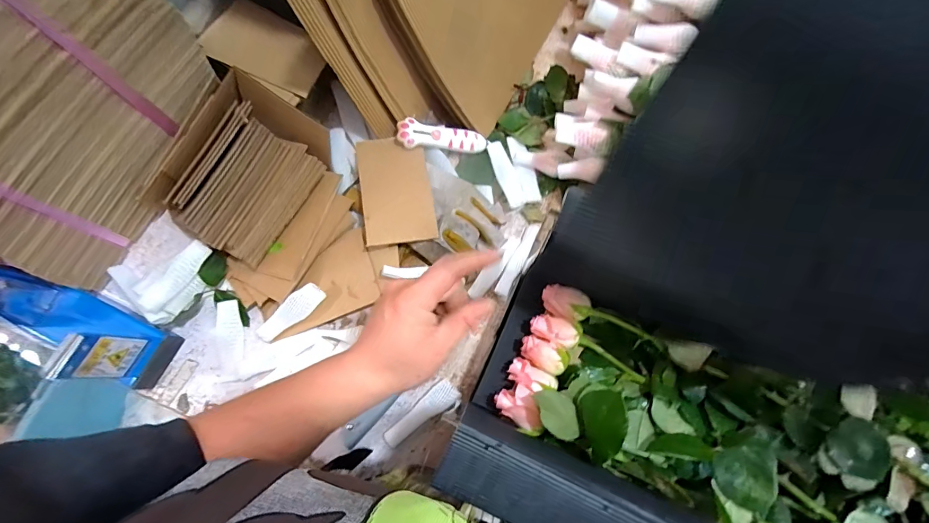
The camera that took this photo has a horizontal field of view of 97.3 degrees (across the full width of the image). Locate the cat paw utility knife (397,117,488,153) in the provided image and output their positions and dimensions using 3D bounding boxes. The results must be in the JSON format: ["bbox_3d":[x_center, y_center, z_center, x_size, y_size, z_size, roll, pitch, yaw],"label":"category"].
[{"bbox_3d":[-0.026,-0.152,0.499,0.109,0.012,0.031,3,77,-17],"label":"cat paw utility knife"}]

